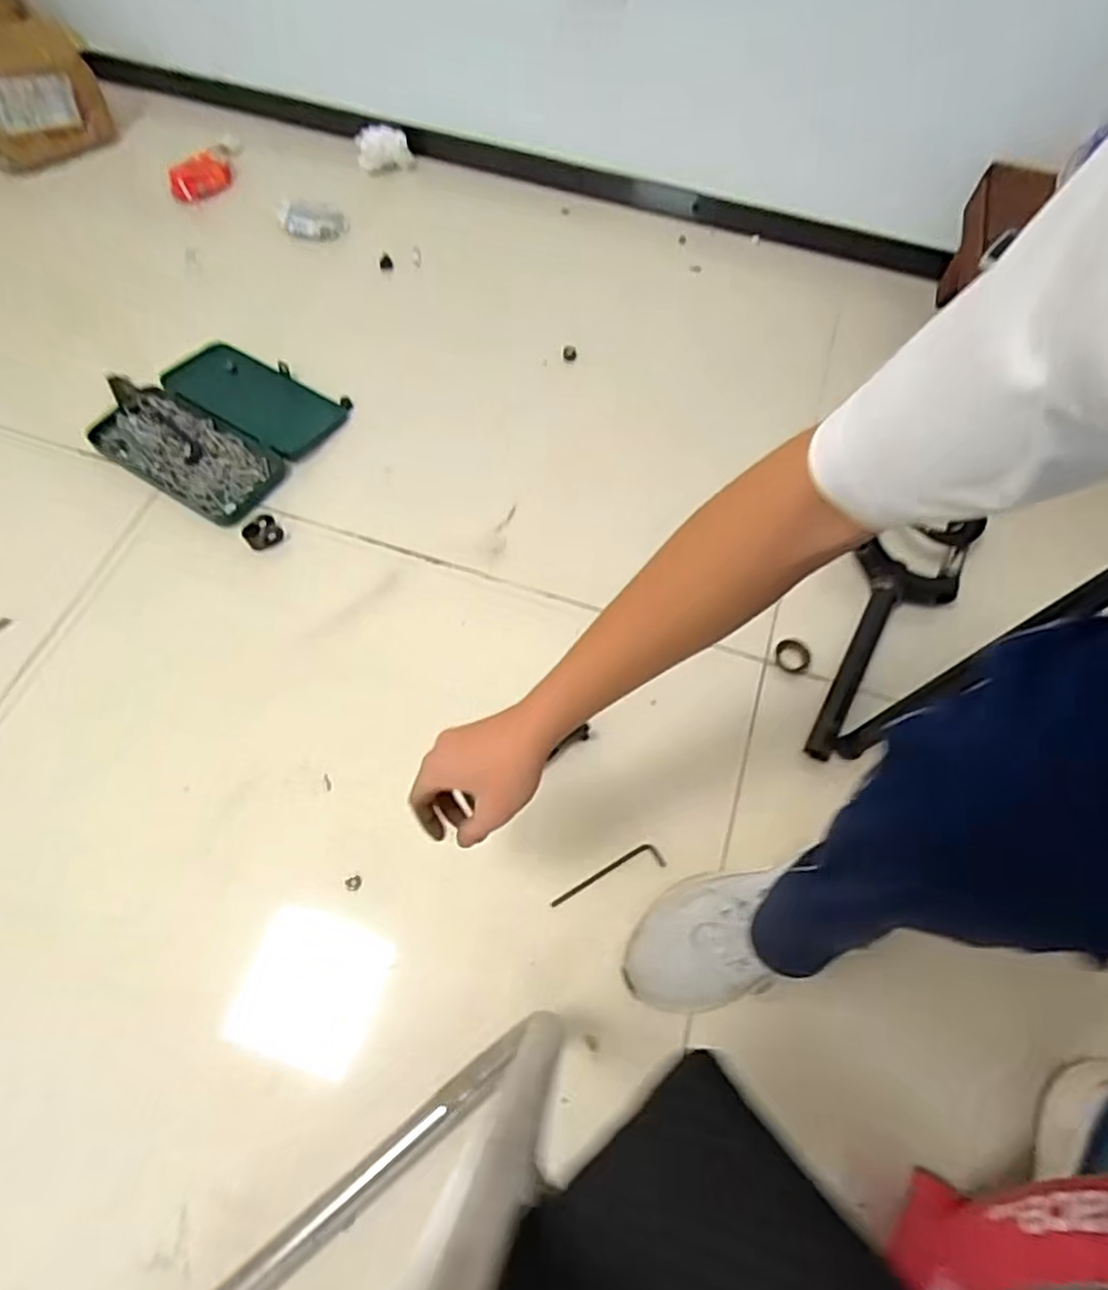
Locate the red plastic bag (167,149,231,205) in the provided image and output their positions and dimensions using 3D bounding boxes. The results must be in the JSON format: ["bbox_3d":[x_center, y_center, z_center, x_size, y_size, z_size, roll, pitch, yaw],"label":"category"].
[{"bbox_3d":[-0.568,-0.756,1.114,0.108,0.034,0.061,-41,76,-19],"label":"red plastic bag"}]

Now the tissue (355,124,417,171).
[{"bbox_3d":[-0.286,-0.842,1.171,0.096,0.045,0.043,-5,67,-7],"label":"tissue"}]

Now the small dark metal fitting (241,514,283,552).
[{"bbox_3d":[-0.361,-0.140,0.849,0.041,0.016,0.042,1,66,-1],"label":"small dark metal fitting"}]

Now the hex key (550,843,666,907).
[{"bbox_3d":[0.053,0.234,0.708,0.123,0.006,0.026,-16,61,-11],"label":"hex key"}]

